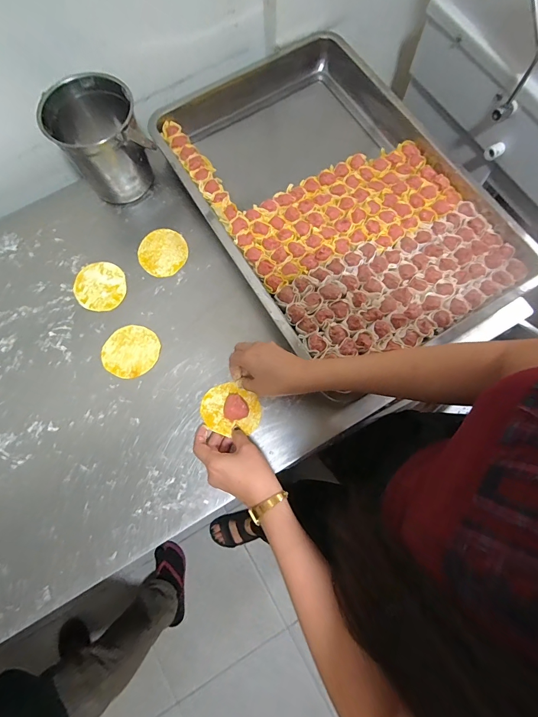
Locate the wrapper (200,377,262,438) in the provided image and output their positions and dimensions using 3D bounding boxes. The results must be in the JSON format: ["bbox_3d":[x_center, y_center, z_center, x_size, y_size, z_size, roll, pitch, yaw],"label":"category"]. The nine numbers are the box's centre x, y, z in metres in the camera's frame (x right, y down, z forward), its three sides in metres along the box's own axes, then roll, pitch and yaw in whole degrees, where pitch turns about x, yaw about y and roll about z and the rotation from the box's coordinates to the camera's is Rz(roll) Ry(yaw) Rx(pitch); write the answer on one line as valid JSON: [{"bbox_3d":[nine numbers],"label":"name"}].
[{"bbox_3d":[-0.055,0.070,0.502,0.083,0.028,0.073,-11,74,-2],"label":"wrapper"}]

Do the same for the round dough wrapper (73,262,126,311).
[{"bbox_3d":[-0.274,-0.118,0.570,0.083,0.004,0.082,0,74,1],"label":"round dough wrapper"}]

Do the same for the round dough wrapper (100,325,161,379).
[{"bbox_3d":[-0.213,-0.012,0.541,0.083,0.004,0.082,0,74,1],"label":"round dough wrapper"}]

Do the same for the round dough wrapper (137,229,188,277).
[{"bbox_3d":[-0.177,-0.177,0.586,0.080,0.004,0.083,0,74,1],"label":"round dough wrapper"}]

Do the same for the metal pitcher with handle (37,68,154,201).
[{"bbox_3d":[-0.261,-0.343,0.565,0.136,0.142,0.112,-15,74,-3],"label":"metal pitcher with handle"}]

